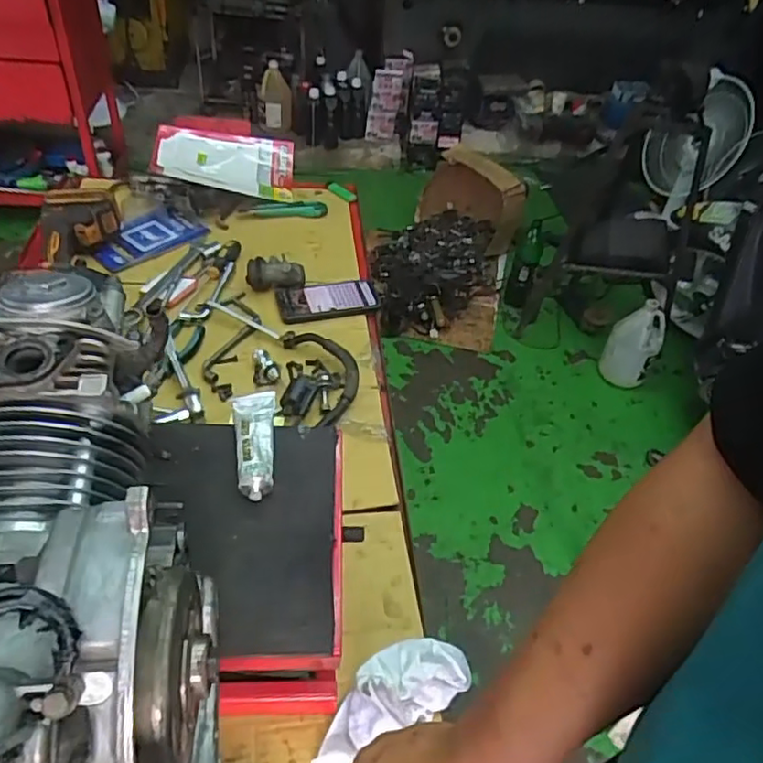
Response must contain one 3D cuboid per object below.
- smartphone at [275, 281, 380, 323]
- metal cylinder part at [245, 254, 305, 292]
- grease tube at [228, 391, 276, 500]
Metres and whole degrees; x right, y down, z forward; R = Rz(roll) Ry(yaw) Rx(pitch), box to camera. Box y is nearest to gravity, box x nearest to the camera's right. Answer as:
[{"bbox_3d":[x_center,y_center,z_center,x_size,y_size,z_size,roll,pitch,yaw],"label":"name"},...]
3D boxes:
[{"bbox_3d":[-0.085,-0.137,1.050,0.172,0.015,0.087,-9,46,-17],"label":"smartphone"},{"bbox_3d":[-0.178,-0.187,1.080,0.098,0.043,0.048,2,44,-7],"label":"metal cylinder part"},{"bbox_3d":[-0.124,0.056,0.617,0.041,0.019,0.129,-1,44,-9],"label":"grease tube"}]

